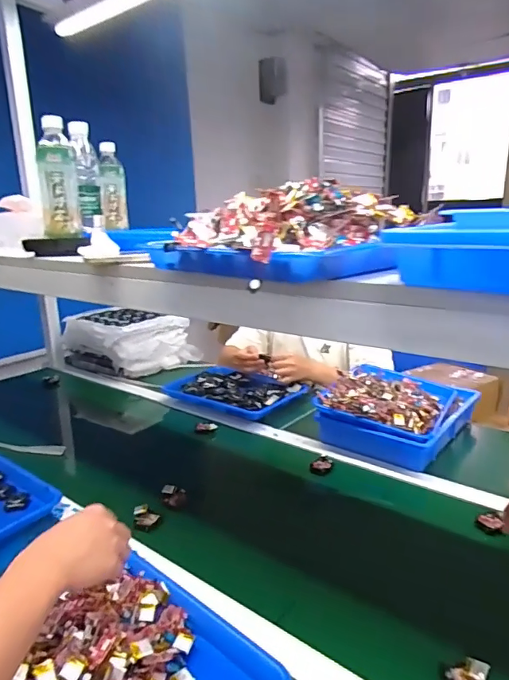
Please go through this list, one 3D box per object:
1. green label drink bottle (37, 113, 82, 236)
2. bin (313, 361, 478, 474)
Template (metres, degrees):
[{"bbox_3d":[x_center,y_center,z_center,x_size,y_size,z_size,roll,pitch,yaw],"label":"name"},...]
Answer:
[{"bbox_3d":[-0.336,-0.269,0.813,0.061,0.176,0.054,-7,16,-19],"label":"green label drink bottle"},{"bbox_3d":[0.320,0.163,1.062,0.267,0.113,0.313,8,18,34],"label":"bin"}]

